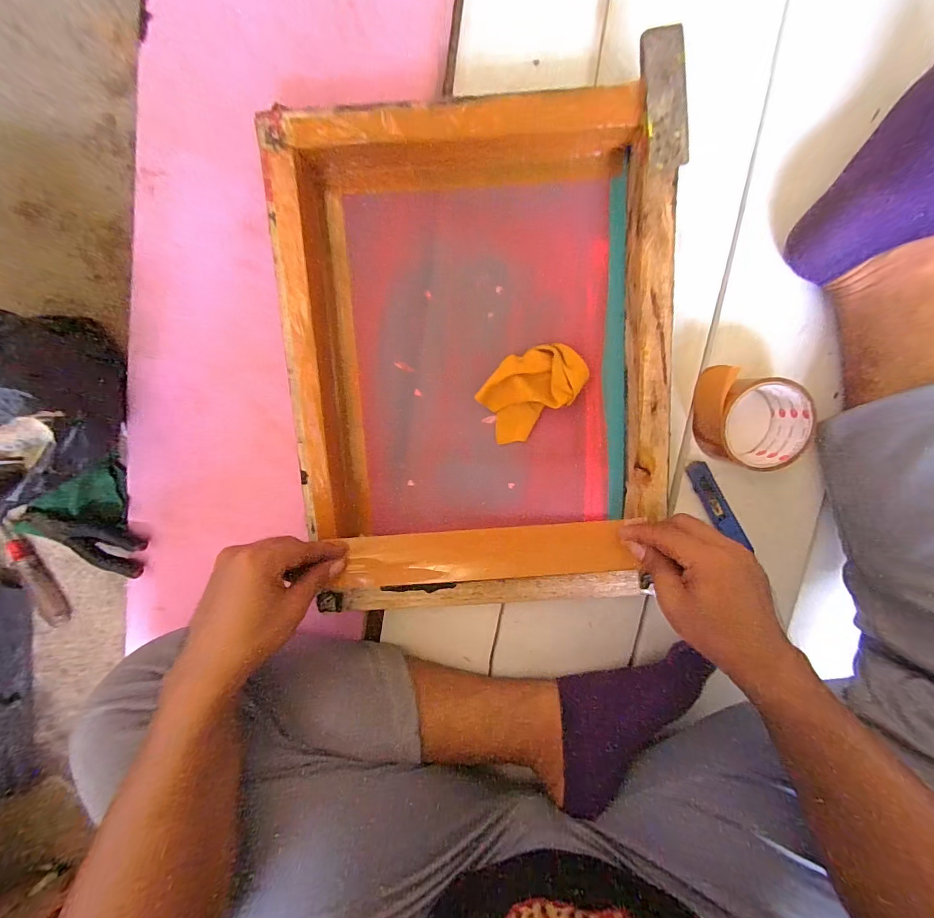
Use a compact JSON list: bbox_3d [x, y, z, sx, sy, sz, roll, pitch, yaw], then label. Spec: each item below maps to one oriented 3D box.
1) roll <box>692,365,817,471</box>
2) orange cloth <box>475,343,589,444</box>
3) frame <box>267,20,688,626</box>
[{"bbox_3d":[0.280,-0.036,0.400,0.100,0.049,0.090,17,99,-2],"label":"roll"},{"bbox_3d":[0.062,-0.069,0.399,0.070,0.033,0.107,44,97,-7],"label":"orange cloth"},{"bbox_3d":[0.014,-0.081,0.396,0.352,0.052,0.457,-4,99,1],"label":"frame"}]

